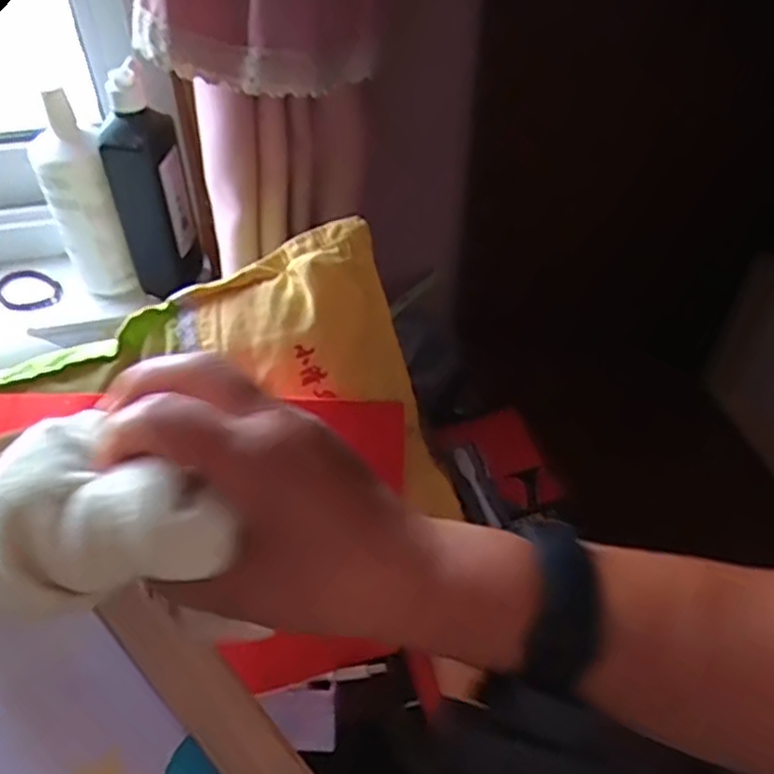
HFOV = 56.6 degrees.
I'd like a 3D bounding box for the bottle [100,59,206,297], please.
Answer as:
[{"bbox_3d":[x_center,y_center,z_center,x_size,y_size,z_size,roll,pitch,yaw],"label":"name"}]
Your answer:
[{"bbox_3d":[-0.217,-0.178,0.653,0.058,0.222,0.067,9,46,11],"label":"bottle"}]

